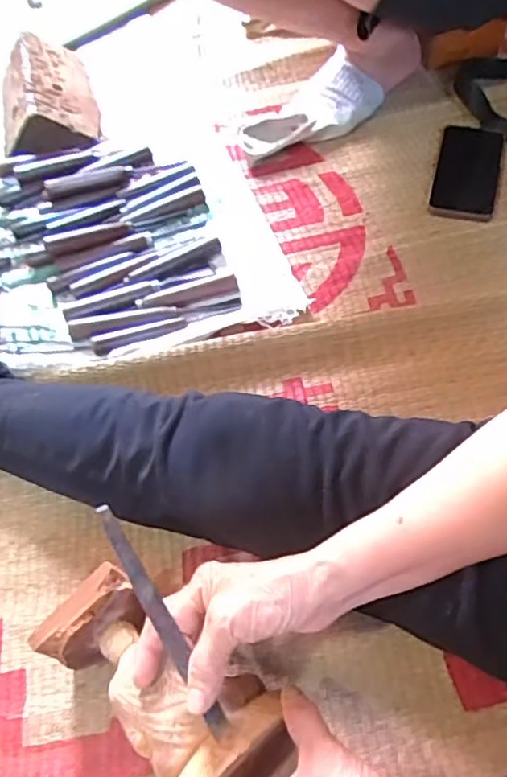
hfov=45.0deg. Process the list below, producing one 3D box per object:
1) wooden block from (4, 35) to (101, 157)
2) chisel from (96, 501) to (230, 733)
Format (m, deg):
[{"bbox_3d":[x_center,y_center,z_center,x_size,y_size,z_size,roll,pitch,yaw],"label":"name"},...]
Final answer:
[{"bbox_3d":[-0.285,-0.406,0.829,0.125,0.056,0.202,-14,59,-5],"label":"wooden block"},{"bbox_3d":[-0.061,0.148,0.399,0.013,0.012,0.161,-29,78,-14],"label":"chisel"}]

